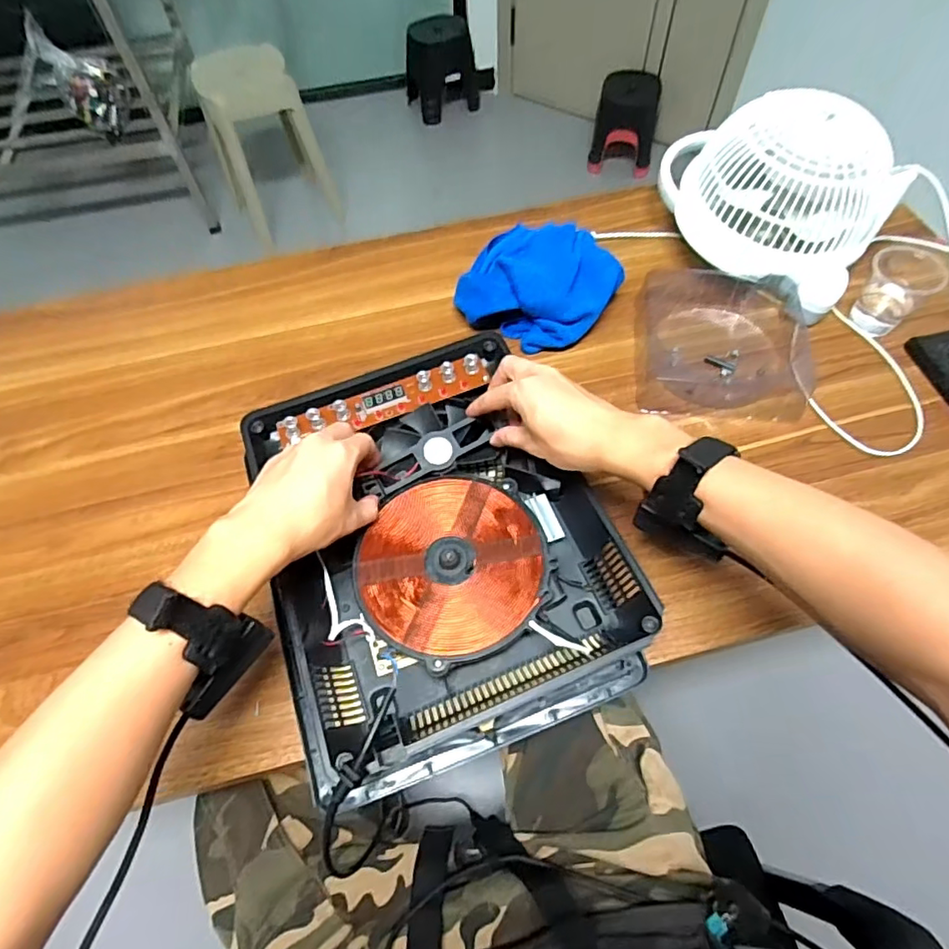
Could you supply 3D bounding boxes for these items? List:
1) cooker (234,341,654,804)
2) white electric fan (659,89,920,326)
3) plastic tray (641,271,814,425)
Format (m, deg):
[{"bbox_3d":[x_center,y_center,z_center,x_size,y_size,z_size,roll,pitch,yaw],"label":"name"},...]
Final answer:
[{"bbox_3d":[-0.039,0.054,0.505,0.275,0.069,0.345,-19,61,-10],"label":"cooker"},{"bbox_3d":[0.336,-0.325,0.662,0.262,0.150,0.184,35,65,19],"label":"white electric fan"},{"bbox_3d":[0.273,-0.148,0.626,0.183,0.041,0.195,7,59,5],"label":"plastic tray"}]

